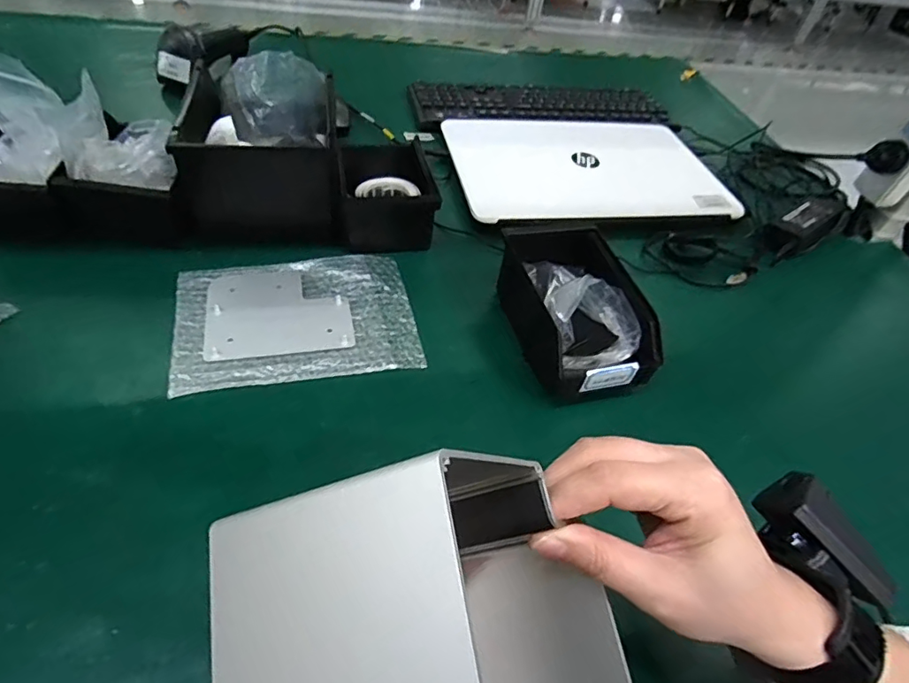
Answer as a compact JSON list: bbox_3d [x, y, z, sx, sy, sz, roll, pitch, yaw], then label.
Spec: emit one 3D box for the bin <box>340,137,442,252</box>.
[{"bbox_3d":[-0.077,-0.167,0.604,0.104,0.069,0.125,-4,50,-12],"label":"bin"}]

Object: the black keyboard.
[{"bbox_3d":[0.141,-0.389,0.853,0.410,0.019,0.126,-6,50,-15],"label":"black keyboard"}]

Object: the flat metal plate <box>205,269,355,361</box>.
[{"bbox_3d":[-0.172,-0.031,0.519,0.134,0.004,0.112,-6,52,-15],"label":"flat metal plate"}]

